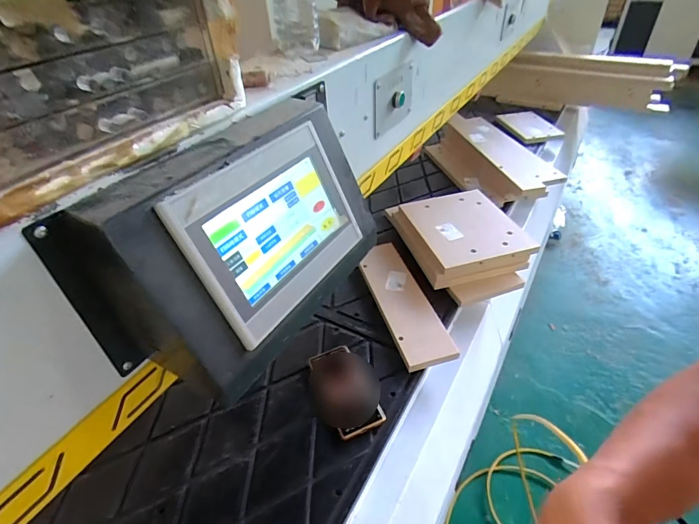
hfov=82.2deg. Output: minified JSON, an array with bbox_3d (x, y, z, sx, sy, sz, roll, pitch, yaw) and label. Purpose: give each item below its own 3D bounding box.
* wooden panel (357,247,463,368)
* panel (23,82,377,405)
[{"bbox_3d":[0.106,0.079,0.824,0.107,0.026,0.315,-7,45,-20],"label":"wooden panel"},{"bbox_3d":[-0.100,-0.032,0.407,0.126,0.173,0.298,19,44,25],"label":"panel"}]

